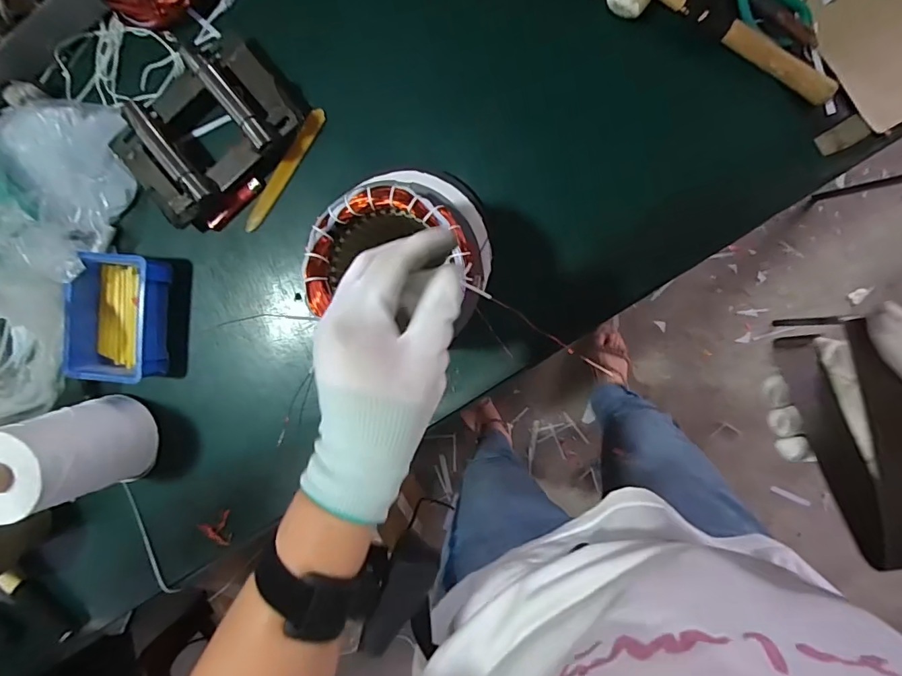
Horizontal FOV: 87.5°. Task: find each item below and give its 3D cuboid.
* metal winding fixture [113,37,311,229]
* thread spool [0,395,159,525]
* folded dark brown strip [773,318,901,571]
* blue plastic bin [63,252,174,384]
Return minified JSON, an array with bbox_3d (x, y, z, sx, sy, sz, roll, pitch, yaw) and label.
[{"bbox_3d":[-0.269,-0.233,0.530,0.199,0.049,0.146,-39,90,5],"label":"metal winding fixture"},{"bbox_3d":[-0.402,0.122,0.502,0.079,0.172,0.086,0,94,4],"label":"thread spool"},{"bbox_3d":[0.232,0.051,0.259,0.035,0.056,0.134,-6,64,3],"label":"folded dark brown strip"},{"bbox_3d":[-0.382,-0.024,0.546,0.089,0.055,0.138,6,94,4],"label":"blue plastic bin"}]

